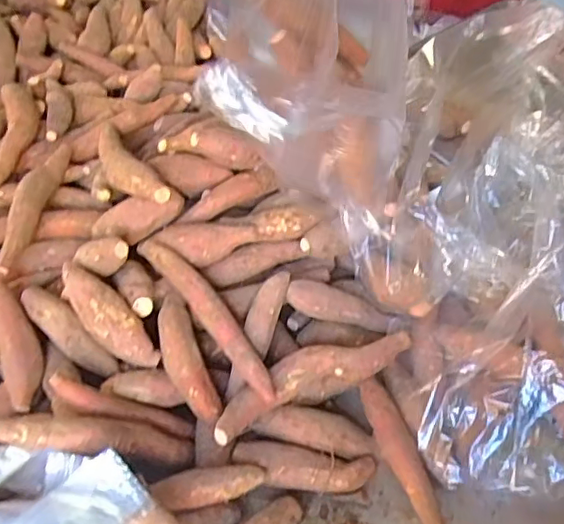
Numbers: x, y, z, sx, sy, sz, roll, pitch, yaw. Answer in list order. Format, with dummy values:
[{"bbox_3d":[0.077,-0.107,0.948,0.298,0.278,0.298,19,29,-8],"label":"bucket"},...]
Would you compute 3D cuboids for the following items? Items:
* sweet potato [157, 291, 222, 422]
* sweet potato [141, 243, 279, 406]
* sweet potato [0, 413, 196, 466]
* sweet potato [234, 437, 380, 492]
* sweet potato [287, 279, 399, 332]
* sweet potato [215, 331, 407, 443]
[{"bbox_3d":[-0.089,0.083,0.519,0.032,0.025,0.121,-19,71,-12],"label":"sweet potato"},{"bbox_3d":[-0.067,0.048,0.535,0.028,0.023,0.190,-34,71,-24],"label":"sweet potato"},{"bbox_3d":[-0.146,0.137,0.463,0.167,0.025,0.036,17,39,-28],"label":"sweet potato"},{"bbox_3d":[0.019,0.177,0.501,0.116,0.043,0.045,1,47,7],"label":"sweet potato"},{"bbox_3d":[0.058,0.045,0.586,0.115,0.027,0.031,18,46,-13],"label":"sweet potato"},{"bbox_3d":[0.028,0.113,0.538,0.195,0.056,0.046,-21,48,-14],"label":"sweet potato"}]

